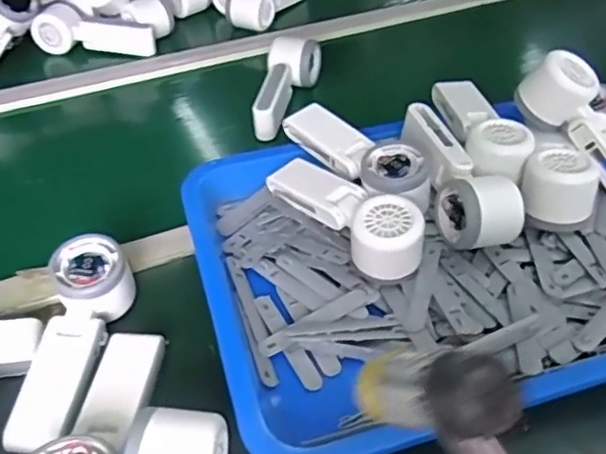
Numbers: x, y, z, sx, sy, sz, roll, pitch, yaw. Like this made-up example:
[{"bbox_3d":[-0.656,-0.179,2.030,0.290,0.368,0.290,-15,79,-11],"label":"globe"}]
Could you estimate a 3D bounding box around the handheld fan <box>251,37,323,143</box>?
[{"bbox_3d":[-0.016,-0.169,0.751,0.063,0.047,0.160,3,42,6],"label":"handheld fan"}]

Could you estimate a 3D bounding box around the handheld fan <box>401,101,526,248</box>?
[{"bbox_3d":[0.134,-0.044,0.555,0.055,0.064,0.161,-11,42,-9],"label":"handheld fan"}]

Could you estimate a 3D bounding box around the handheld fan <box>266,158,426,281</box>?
[{"bbox_3d":[0.036,-0.014,0.539,0.065,0.056,0.167,-23,46,-22],"label":"handheld fan"}]

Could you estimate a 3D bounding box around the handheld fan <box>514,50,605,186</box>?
[{"bbox_3d":[0.264,-0.082,0.569,0.055,0.054,0.164,-28,76,-26],"label":"handheld fan"}]

